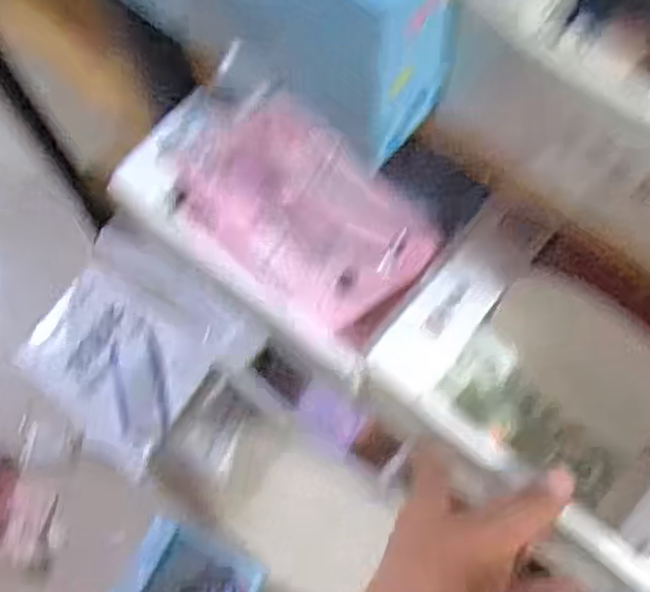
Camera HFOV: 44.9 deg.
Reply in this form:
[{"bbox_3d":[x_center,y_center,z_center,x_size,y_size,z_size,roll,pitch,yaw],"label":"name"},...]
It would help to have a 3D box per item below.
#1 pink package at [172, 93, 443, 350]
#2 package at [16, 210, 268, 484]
[{"bbox_3d":[-0.013,-0.051,0.457,0.151,0.033,0.087,37,76,14],"label":"pink package"},{"bbox_3d":[-0.280,0.075,1.137,0.278,0.080,0.277,35,75,13],"label":"package"}]

